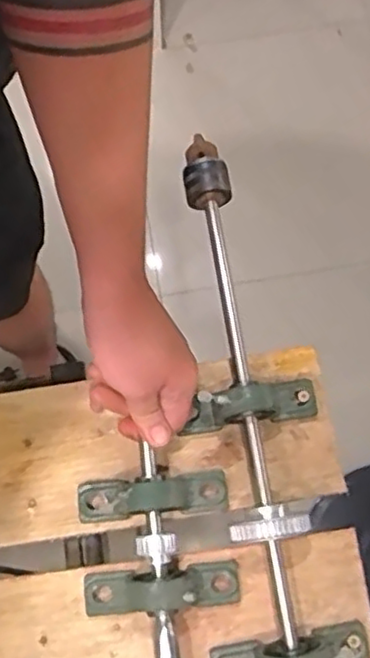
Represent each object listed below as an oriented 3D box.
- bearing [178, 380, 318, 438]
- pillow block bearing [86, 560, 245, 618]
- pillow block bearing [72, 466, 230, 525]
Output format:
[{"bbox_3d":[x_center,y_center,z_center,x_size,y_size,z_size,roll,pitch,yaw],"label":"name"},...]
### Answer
[{"bbox_3d":[0.055,0.062,0.550,0.114,0.056,0.033,-9,76,-2],"label":"bearing"},{"bbox_3d":[-0.018,0.204,0.513,0.124,0.050,0.034,-4,76,-1],"label":"pillow block bearing"},{"bbox_3d":[-0.027,0.133,0.534,0.123,0.055,0.036,-5,76,-1],"label":"pillow block bearing"}]

